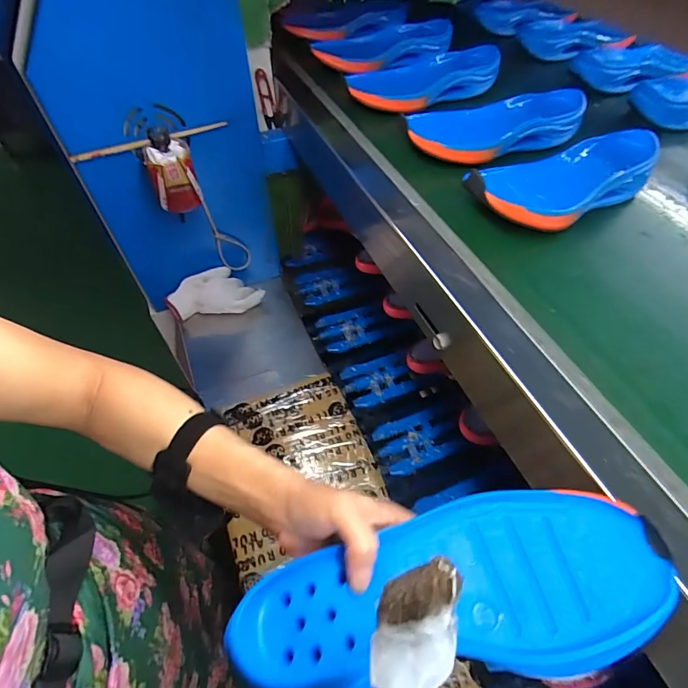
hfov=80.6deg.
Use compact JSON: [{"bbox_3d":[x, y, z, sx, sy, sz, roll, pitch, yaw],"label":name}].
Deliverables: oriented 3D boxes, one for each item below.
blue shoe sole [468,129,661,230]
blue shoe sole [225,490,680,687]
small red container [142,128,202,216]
[{"bbox_3d":[0.237,-0.176,0.442,0.229,0.043,0.096,-22,57,-15],"label":"blue shoe sole"},{"bbox_3d":[0.052,0.148,0.245,0.242,0.033,0.090,-16,54,7],"label":"blue shoe sole"},{"bbox_3d":[-0.259,-0.260,0.619,0.064,0.090,0.067,-16,56,-11],"label":"small red container"}]

